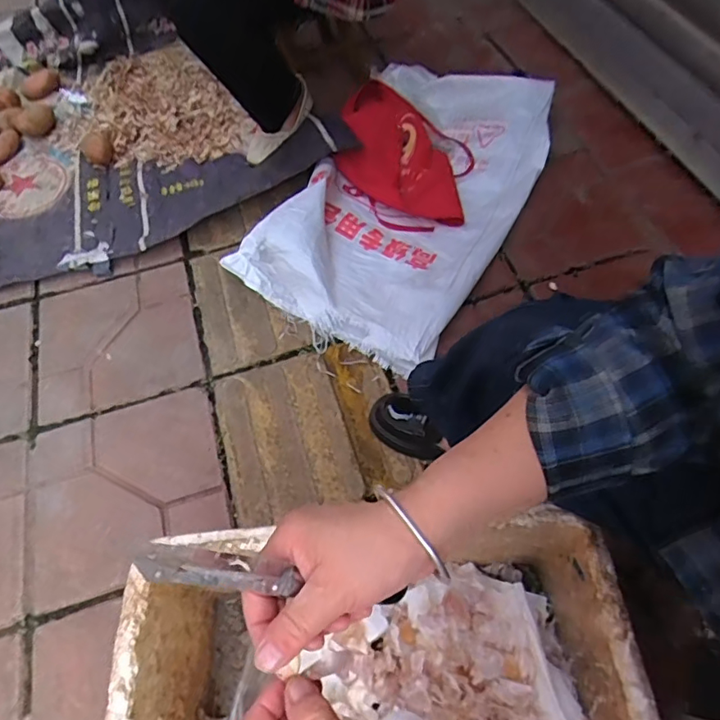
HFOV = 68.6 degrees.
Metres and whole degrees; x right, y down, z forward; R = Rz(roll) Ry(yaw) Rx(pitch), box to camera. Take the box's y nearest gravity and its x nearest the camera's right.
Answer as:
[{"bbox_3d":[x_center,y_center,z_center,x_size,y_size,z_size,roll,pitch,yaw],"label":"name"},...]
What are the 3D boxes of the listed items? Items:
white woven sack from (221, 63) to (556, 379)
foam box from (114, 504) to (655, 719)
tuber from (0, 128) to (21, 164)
[{"bbox_3d":[0.093,-0.337,1.054,0.427,0.114,0.683,31,72,9],"label":"white woven sack"},{"bbox_3d":[0.012,0.356,0.544,0.469,0.234,0.290,-3,58,-1],"label":"foam box"},{"bbox_3d":[-0.852,-0.503,1.254,0.044,0.038,0.107,25,63,16],"label":"tuber"}]

